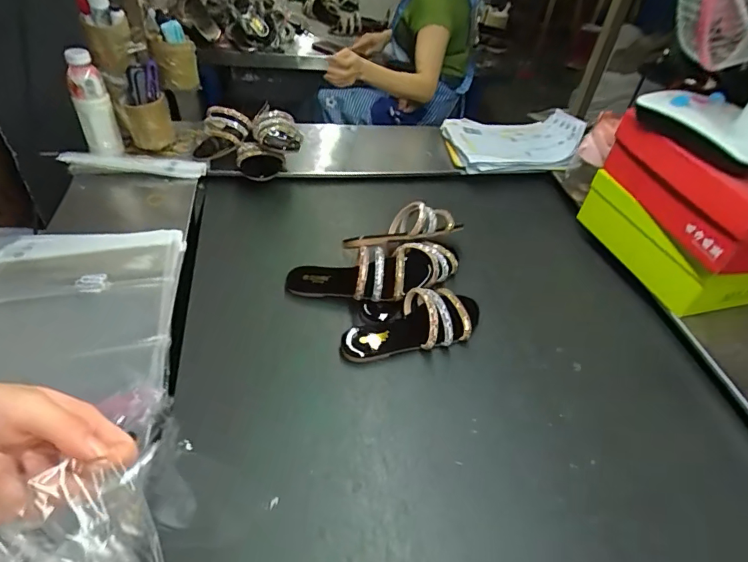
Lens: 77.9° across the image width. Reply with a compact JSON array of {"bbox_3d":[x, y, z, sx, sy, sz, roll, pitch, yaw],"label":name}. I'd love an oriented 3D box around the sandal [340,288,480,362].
[{"bbox_3d":[0.067,0.062,0.735,0.252,0.058,0.097,-12,47,-17],"label":"sandal"}]

